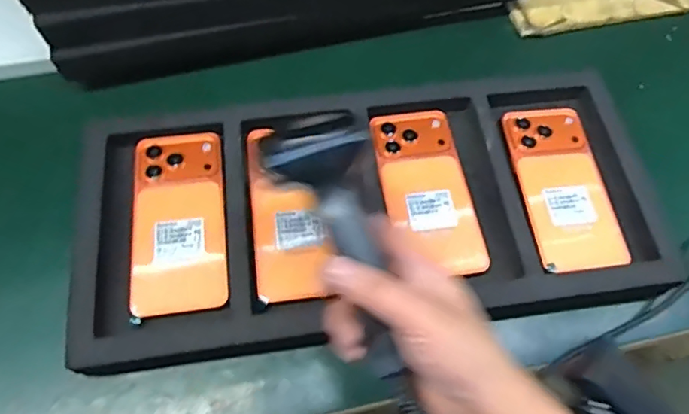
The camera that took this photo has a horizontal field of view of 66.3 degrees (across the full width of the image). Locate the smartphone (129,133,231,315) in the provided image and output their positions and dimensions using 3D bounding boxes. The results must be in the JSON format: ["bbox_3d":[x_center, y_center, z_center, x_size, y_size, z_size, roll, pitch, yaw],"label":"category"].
[{"bbox_3d":[-0.140,0.009,0.448,0.076,0.010,0.161,-6,61,-5],"label":"smartphone"}]

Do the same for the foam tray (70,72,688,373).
[{"bbox_3d":[0.025,-0.006,0.460,0.477,0.034,0.220,-7,62,-6],"label":"foam tray"}]

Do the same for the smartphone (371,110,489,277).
[{"bbox_3d":[0.072,-0.016,0.468,0.071,0.010,0.161,-7,62,-6],"label":"smartphone"}]

